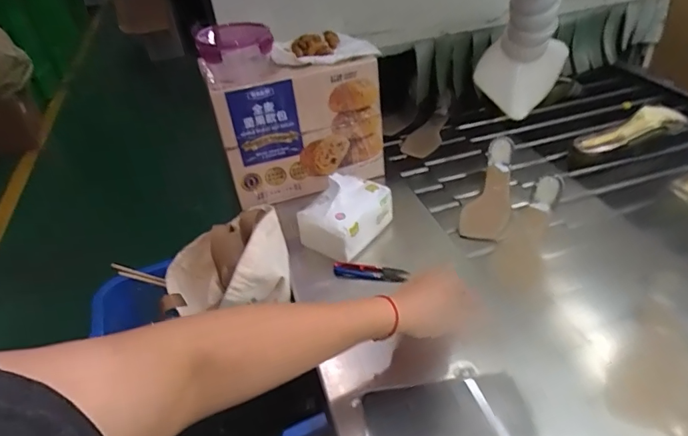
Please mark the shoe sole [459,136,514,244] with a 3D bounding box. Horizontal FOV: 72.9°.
[{"bbox_3d":[0.267,-0.049,0.828,0.077,0.076,0.231,22,45,15],"label":"shoe sole"}]

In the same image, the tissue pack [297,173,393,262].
[{"bbox_3d":[0.006,-0.015,0.701,0.100,0.084,0.122,29,47,22],"label":"tissue pack"}]

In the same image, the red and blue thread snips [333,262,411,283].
[{"bbox_3d":[0.037,0.077,0.654,0.103,0.018,0.025,11,43,4],"label":"red and blue thread snips"}]

